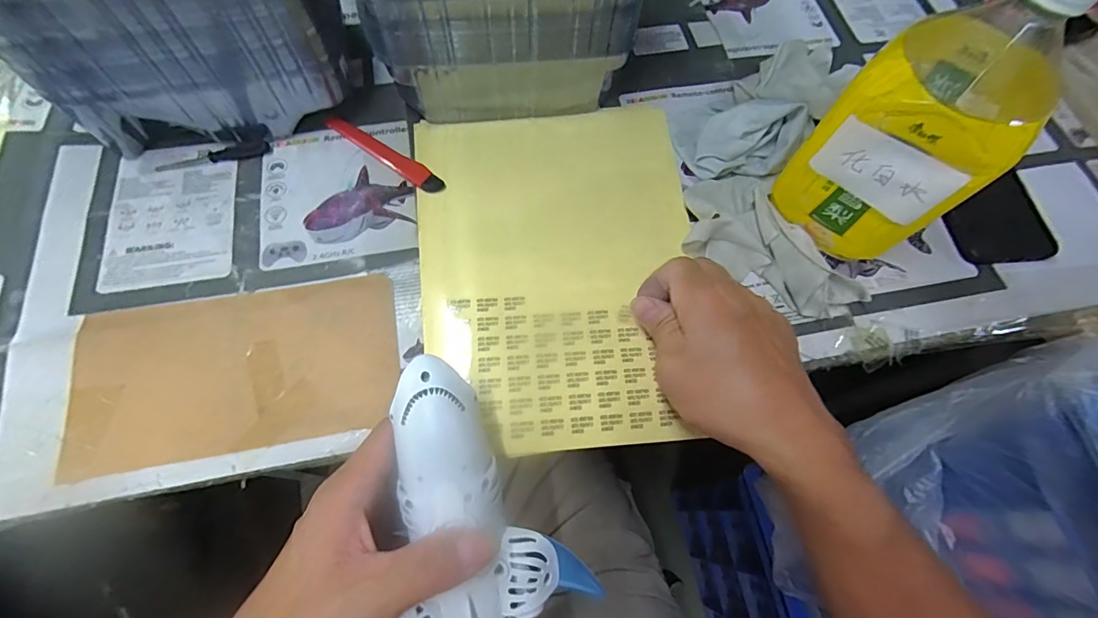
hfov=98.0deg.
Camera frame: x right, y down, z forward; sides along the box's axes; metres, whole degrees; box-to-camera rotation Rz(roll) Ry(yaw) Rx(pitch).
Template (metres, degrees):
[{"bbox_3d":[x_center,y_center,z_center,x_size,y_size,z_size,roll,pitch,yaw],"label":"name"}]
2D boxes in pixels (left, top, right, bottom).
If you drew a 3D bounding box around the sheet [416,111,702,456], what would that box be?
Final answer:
[{"bbox_3d":[0.008,-0.039,0.364,0.204,0.008,0.279,-4,67,-4],"label":"sheet"}]

